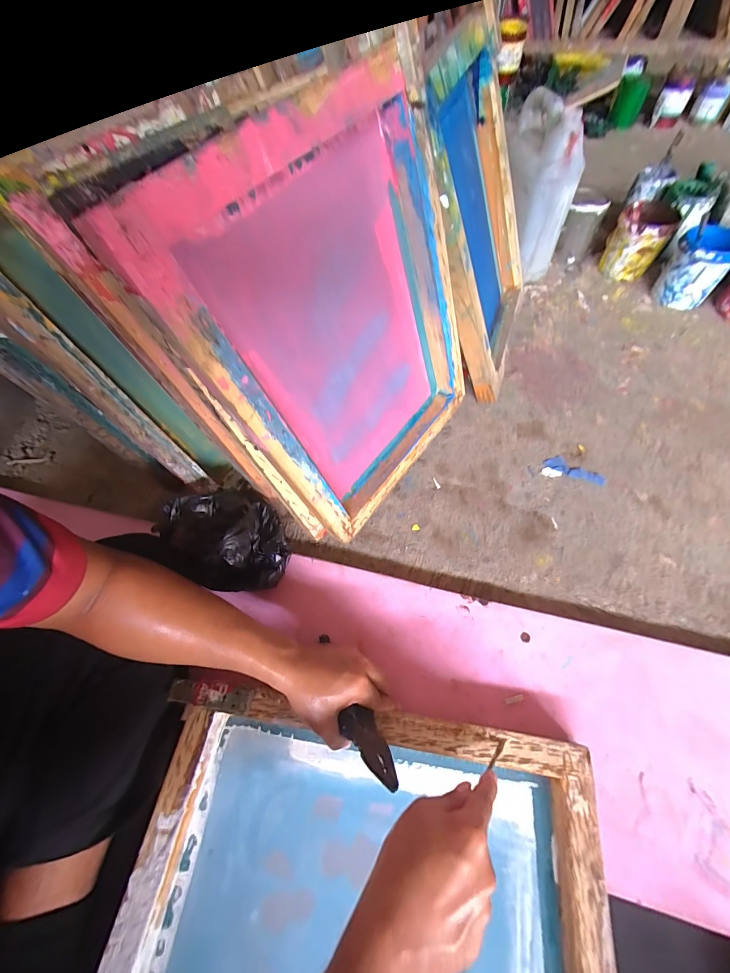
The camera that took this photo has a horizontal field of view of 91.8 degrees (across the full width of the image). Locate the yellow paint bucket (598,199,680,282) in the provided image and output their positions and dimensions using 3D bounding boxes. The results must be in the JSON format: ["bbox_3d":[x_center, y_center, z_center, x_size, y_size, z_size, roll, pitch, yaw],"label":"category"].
[{"bbox_3d":[0.680,-0.614,0.886,0.125,0.134,0.133,30,66,19],"label":"yellow paint bucket"}]

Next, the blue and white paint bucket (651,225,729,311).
[{"bbox_3d":[0.776,-0.514,0.814,0.120,0.147,0.158,40,70,23],"label":"blue and white paint bucket"}]

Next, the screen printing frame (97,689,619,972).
[{"bbox_3d":[-0.009,0.440,0.353,0.469,0.048,0.361,4,60,6],"label":"screen printing frame"}]

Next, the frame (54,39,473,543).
[{"bbox_3d":[-0.017,-0.188,0.479,0.069,0.484,0.373,26,68,35],"label":"frame"}]

